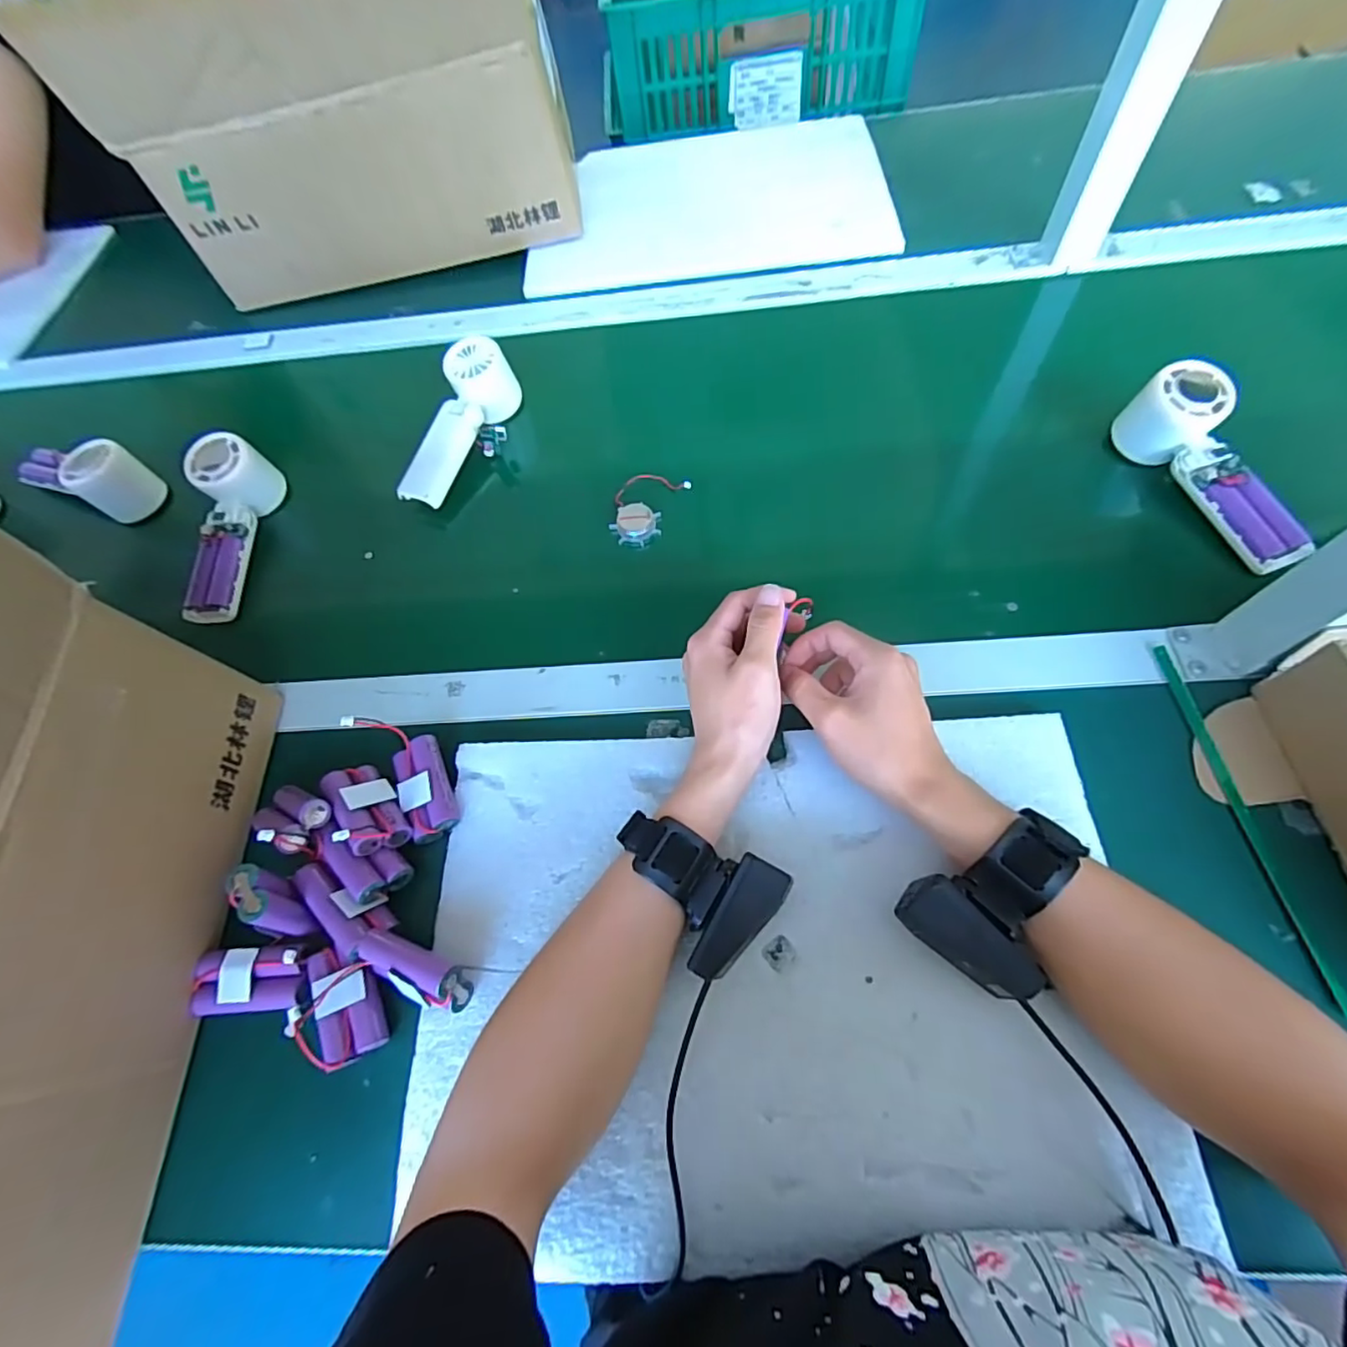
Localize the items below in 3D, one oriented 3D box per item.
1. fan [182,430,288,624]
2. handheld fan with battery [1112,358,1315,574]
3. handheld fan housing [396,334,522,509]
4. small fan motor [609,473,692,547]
[{"bbox_3d":[-0.397,-0.122,0.532,0.055,0.052,0.166,-1,77,3],"label":"fan"},{"bbox_3d":[0.405,-0.150,0.451,0.046,0.055,0.163,-20,76,-7],"label":"handheld fan with battery"},{"bbox_3d":[-0.200,-0.226,0.555,0.046,0.054,0.161,20,80,14],"label":"handheld fan housing"},{"bbox_3d":[-0.025,-0.144,0.520,0.049,0.011,0.078,26,70,17],"label":"small fan motor"}]

